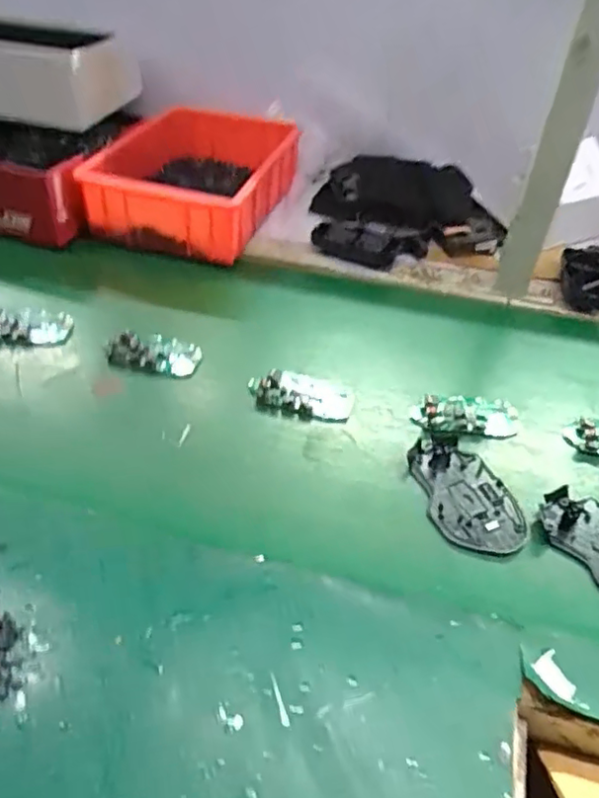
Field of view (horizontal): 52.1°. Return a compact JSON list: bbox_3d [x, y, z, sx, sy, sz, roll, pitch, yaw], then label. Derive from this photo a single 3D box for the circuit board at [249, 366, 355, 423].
[{"bbox_3d":[0.001,-0.003,0.581,0.098,0.018,0.048,11,43,9],"label":"circuit board"}]

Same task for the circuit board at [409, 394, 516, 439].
[{"bbox_3d":[0.154,0.014,0.572,0.099,0.009,0.048,3,42,0],"label":"circuit board"}]

